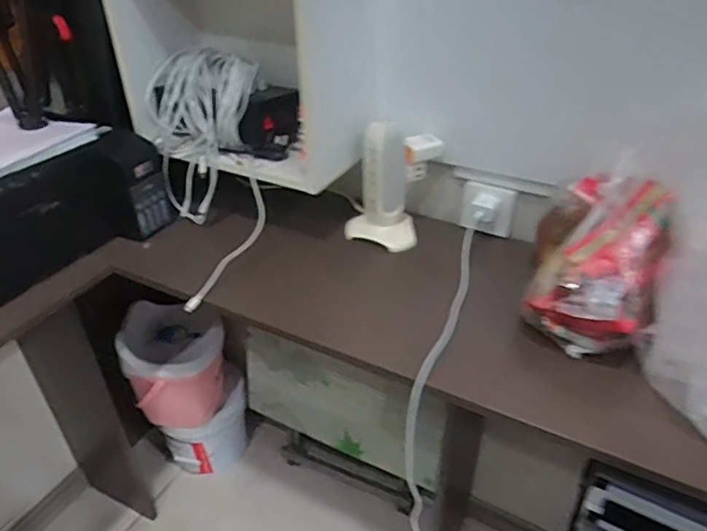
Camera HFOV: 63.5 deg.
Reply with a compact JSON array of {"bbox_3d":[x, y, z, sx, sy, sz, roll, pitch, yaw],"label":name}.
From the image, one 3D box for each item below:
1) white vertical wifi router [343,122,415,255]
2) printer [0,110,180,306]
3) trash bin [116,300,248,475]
[{"bbox_3d":[0.049,-0.142,0.981,0.121,0.219,0.069,5,36,7],"label":"white vertical wifi router"},{"bbox_3d":[-0.576,-0.120,0.964,0.318,0.187,0.403,22,41,28],"label":"printer"},{"bbox_3d":[-0.430,0.327,1.518,0.266,0.481,0.226,-13,37,-17],"label":"trash bin"}]

